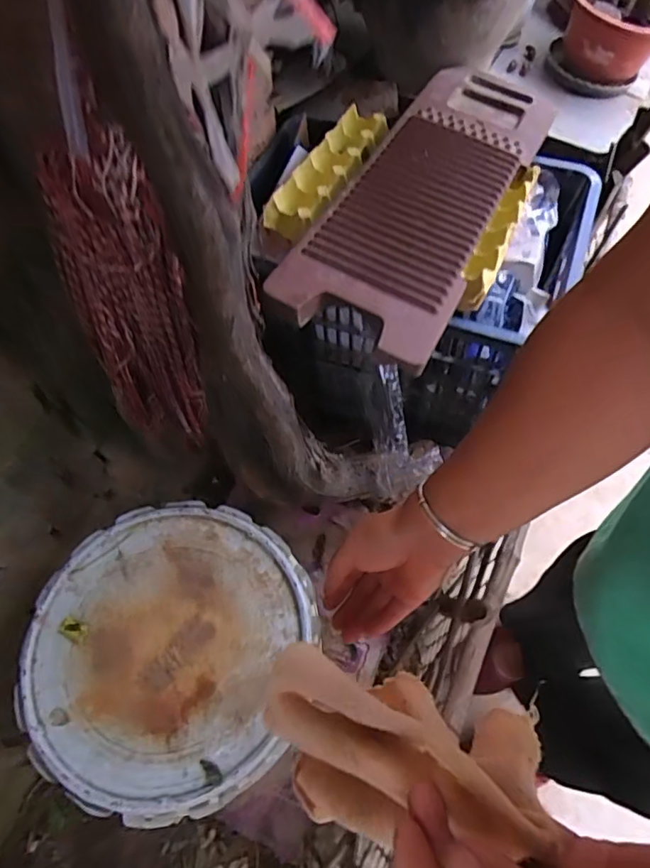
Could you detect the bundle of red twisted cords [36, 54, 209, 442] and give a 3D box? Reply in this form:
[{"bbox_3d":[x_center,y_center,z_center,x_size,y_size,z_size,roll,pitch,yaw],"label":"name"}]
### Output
[{"bbox_3d":[-0.206,-0.123,0.599,0.120,0.419,0.074,-24,65,-14],"label":"bundle of red twisted cords"}]

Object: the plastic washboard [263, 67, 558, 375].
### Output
[{"bbox_3d":[0.145,-0.325,0.688,0.183,0.018,0.566,26,60,9],"label":"plastic washboard"}]

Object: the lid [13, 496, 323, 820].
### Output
[{"bbox_3d":[-0.167,0.220,0.573,0.282,0.023,0.298,1,62,-2],"label":"lid"}]

